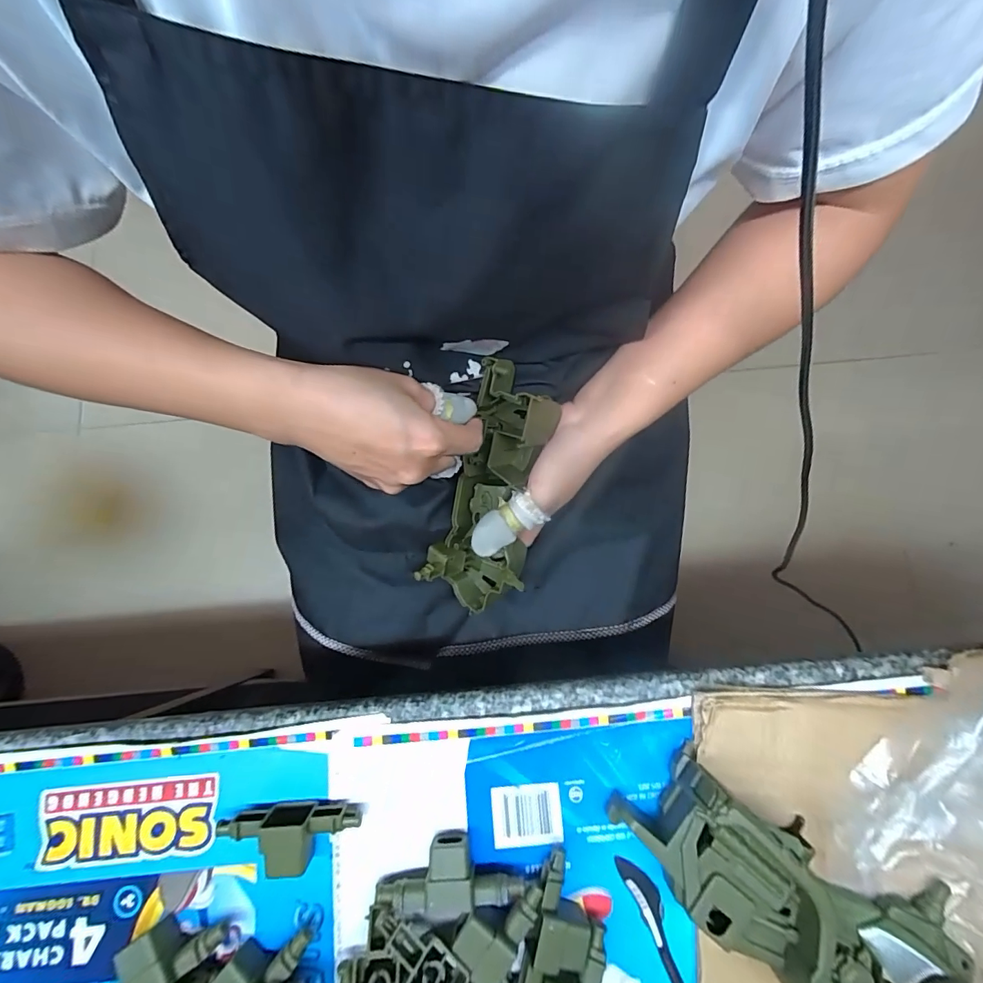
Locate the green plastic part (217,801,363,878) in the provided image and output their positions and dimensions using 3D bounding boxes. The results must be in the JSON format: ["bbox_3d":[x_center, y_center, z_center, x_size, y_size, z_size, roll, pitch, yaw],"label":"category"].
[{"bbox_3d":[-0.097,0.167,0.217,0.064,0.019,0.026,2,76,1],"label":"green plastic part"}]

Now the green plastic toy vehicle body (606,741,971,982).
[{"bbox_3d":[0.147,0.186,0.199,0.179,0.045,0.075,38,80,8],"label":"green plastic toy vehicle body"}]

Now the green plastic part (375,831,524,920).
[{"bbox_3d":[-0.021,0.181,0.213,0.066,0.021,0.025,-7,76,-1],"label":"green plastic part"}]

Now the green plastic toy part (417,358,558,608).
[{"bbox_3d":[-0.001,0.006,0.328,0.073,0.049,0.188,16,112,5],"label":"green plastic toy part"}]

